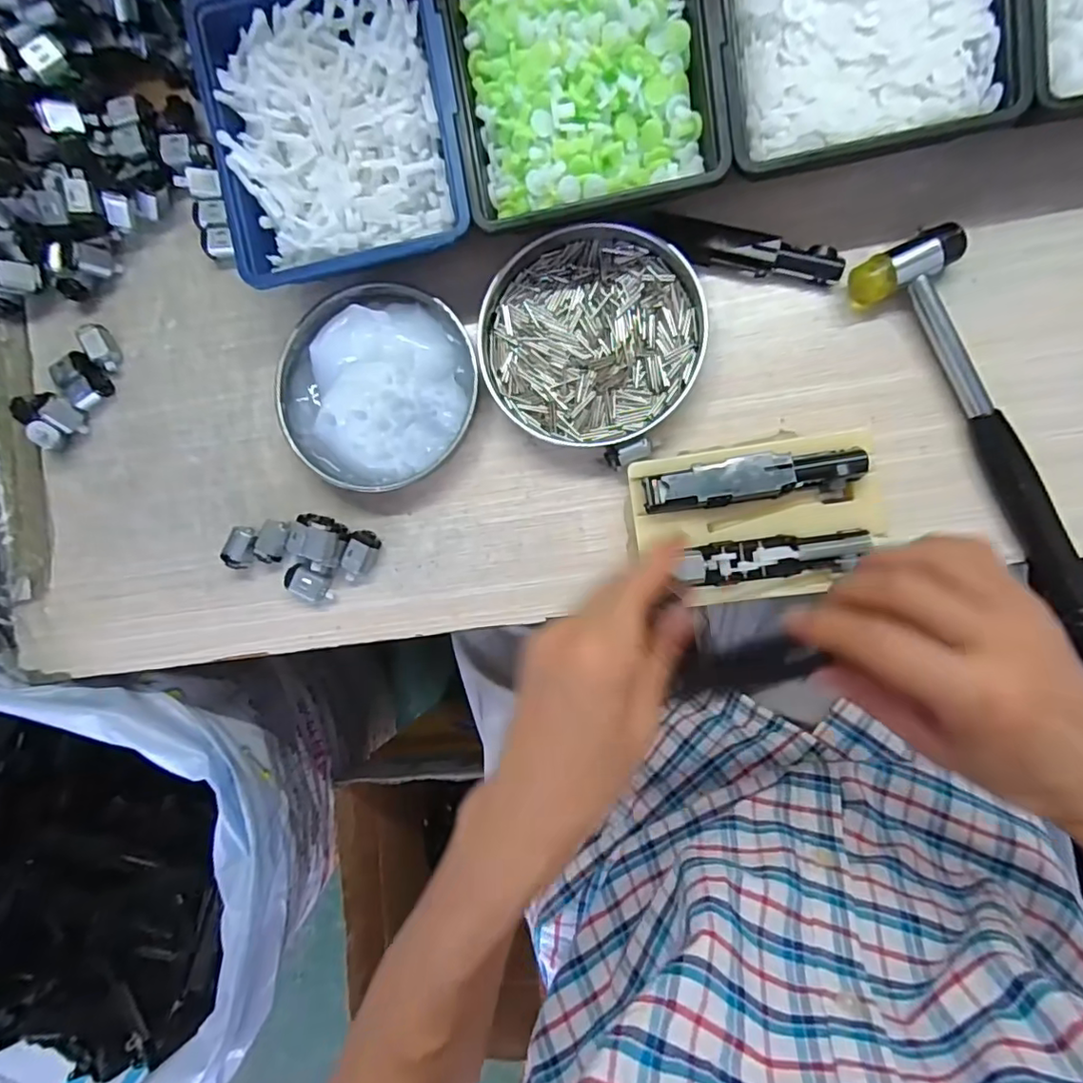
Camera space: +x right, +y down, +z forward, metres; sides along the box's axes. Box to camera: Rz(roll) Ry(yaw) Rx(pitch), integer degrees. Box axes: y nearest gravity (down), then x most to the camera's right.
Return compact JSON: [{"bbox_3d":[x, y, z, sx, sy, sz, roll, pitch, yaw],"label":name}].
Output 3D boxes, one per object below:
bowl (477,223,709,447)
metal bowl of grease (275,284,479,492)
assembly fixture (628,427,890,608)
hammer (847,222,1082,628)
[{"bbox_3d":[0.031,-0.127,0.360,0.135,0.022,0.128,0,89,8],"label":"bowl"},{"bbox_3d":[-0.108,-0.101,0.372,0.129,0.032,0.131,0,89,8],"label":"metal bowl of grease"},{"bbox_3d":[0.126,-0.011,0.338,0.139,0.033,0.089,-8,88,7],"label":"assembly fixture"},{"bbox_3d":[0.252,-0.062,0.325,0.054,0.022,0.233,-24,86,7],"label":"hammer"}]

